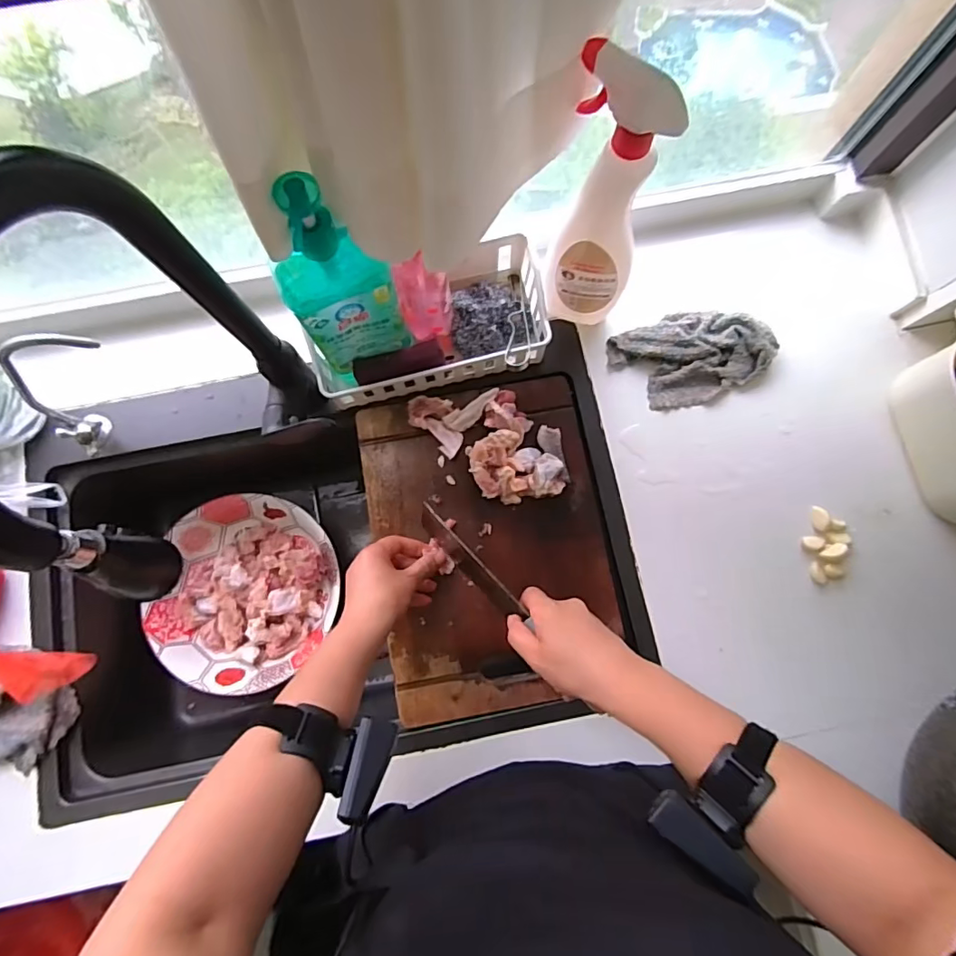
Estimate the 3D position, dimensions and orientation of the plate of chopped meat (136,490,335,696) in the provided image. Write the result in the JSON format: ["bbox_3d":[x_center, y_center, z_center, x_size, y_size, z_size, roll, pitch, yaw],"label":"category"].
[{"bbox_3d":[-0.321,0.157,0.731,0.225,0.068,0.252,15,81,2],"label":"plate of chopped meat"}]

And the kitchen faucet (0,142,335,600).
[{"bbox_3d":[-0.218,-0.040,0.379,0.049,0.381,0.231,17,81,3],"label":"kitchen faucet"}]

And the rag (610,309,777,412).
[{"bbox_3d":[0.257,-0.144,0.623,0.187,0.032,0.107,-7,81,-1],"label":"rag"}]

